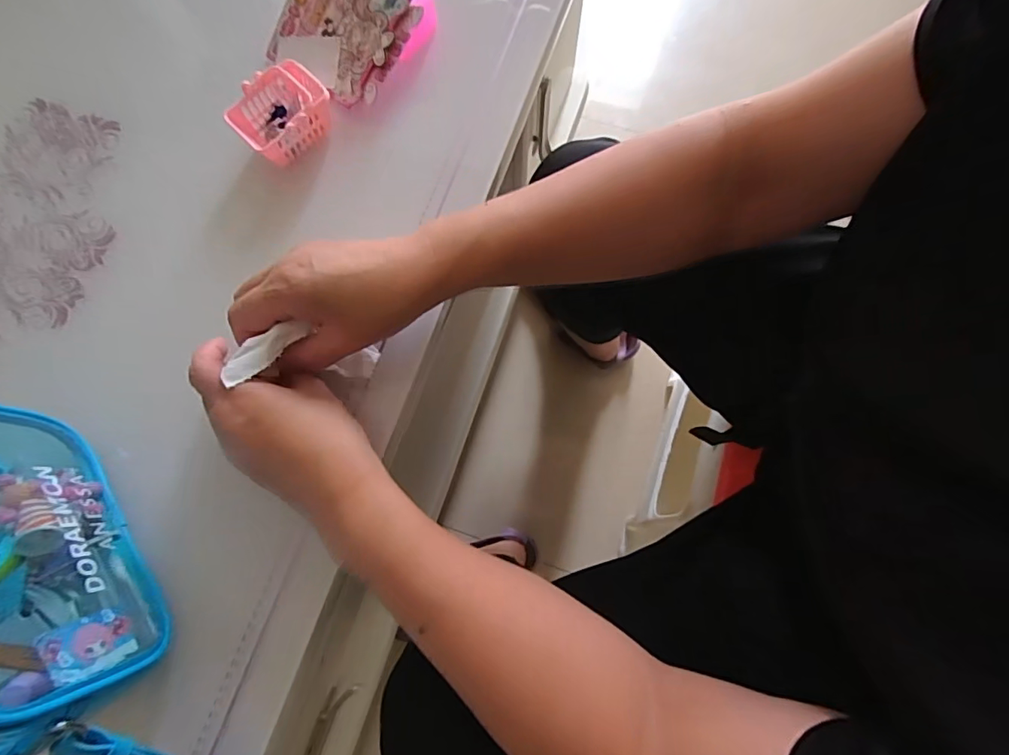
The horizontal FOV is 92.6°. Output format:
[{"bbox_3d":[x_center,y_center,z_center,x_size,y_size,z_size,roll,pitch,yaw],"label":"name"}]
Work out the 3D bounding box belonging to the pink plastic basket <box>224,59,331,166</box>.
[{"bbox_3d":[-0.168,-0.198,0.365,0.068,0.037,0.047,-37,79,-8],"label":"pink plastic basket"}]

